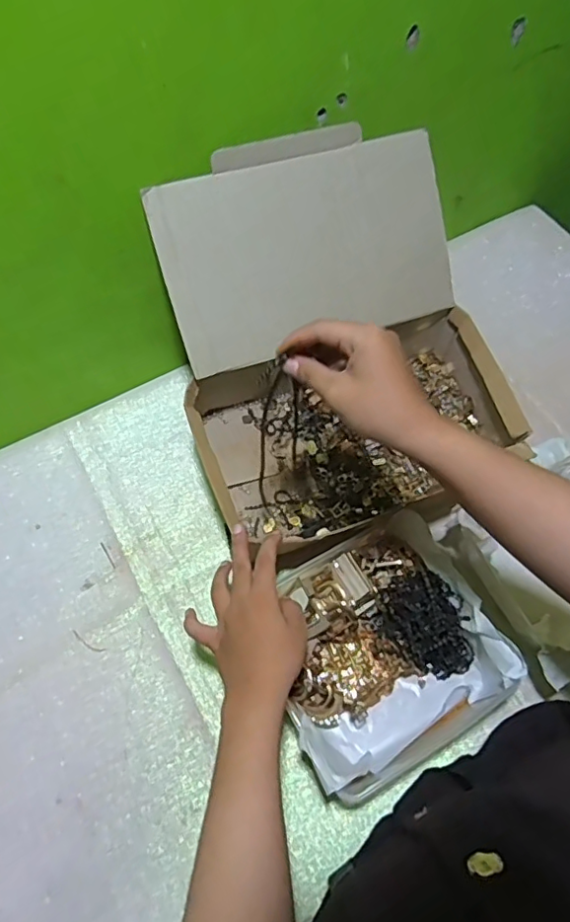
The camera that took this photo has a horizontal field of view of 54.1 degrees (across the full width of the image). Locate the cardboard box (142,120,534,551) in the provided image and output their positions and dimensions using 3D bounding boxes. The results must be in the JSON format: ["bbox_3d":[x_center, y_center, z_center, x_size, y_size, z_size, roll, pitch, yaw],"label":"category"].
[{"bbox_3d":[0.052,-0.120,0.592,0.324,0.249,0.320,-19,62,-8],"label":"cardboard box"}]

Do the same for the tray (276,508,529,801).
[{"bbox_3d":[0.088,0.183,0.543,0.203,0.082,0.204,-28,64,-12],"label":"tray"}]

